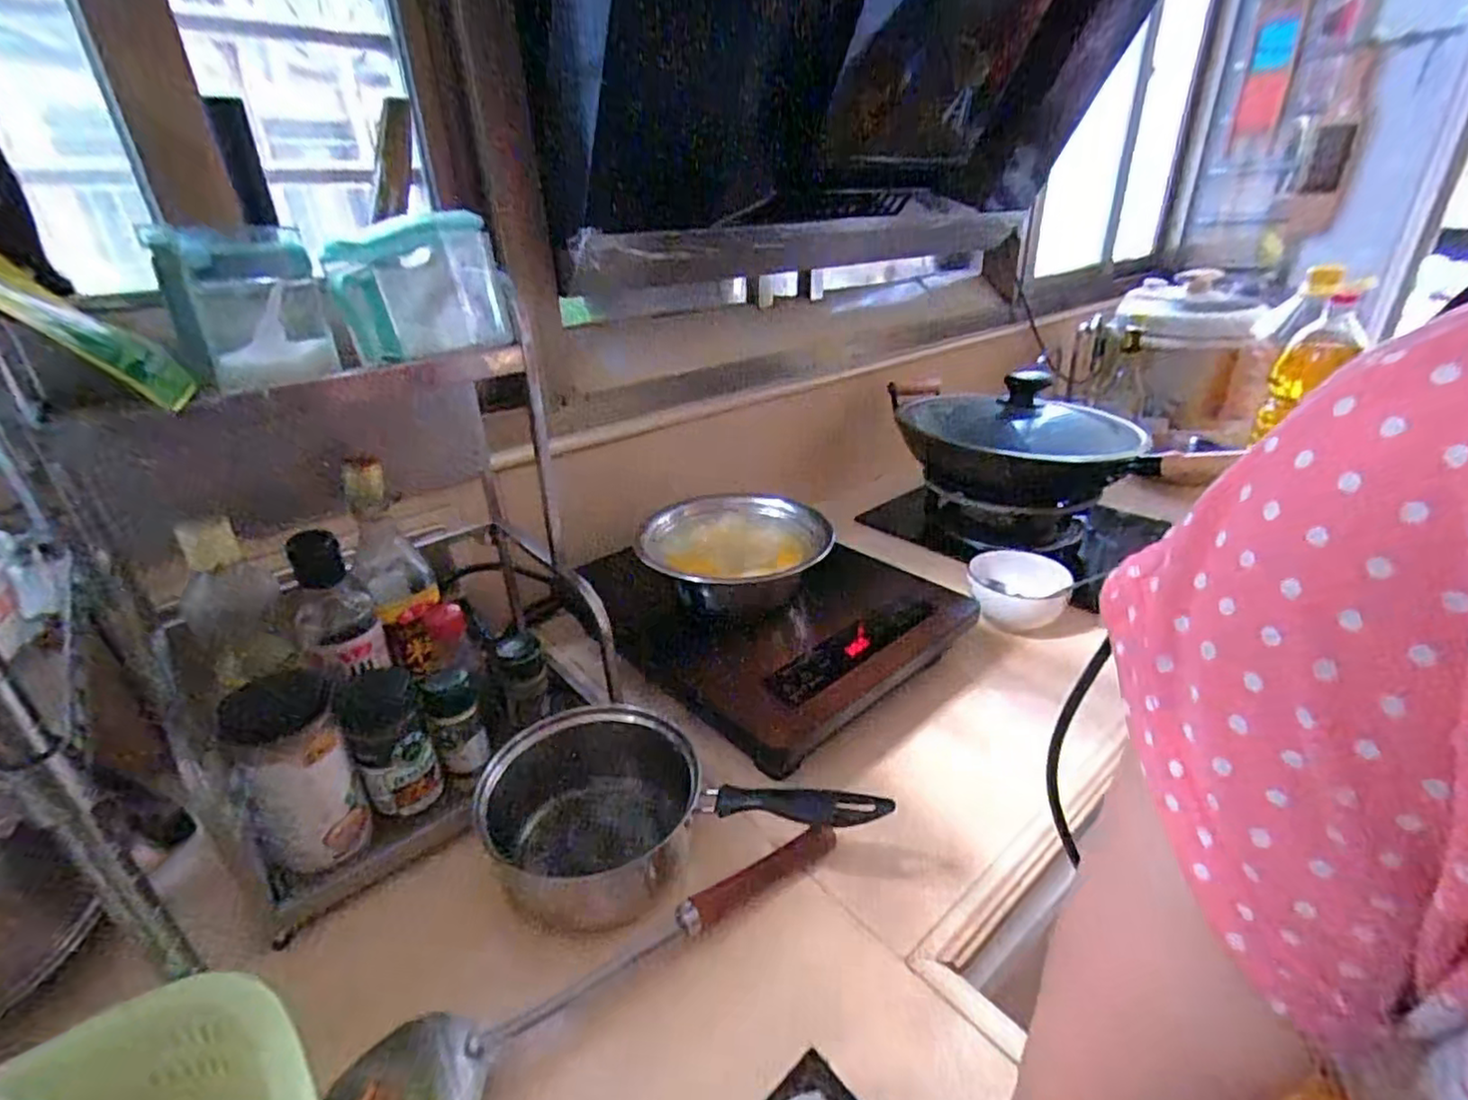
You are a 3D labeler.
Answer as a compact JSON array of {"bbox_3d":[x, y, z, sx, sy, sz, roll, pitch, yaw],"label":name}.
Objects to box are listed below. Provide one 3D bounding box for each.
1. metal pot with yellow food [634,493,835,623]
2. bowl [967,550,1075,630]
[{"bbox_3d":[0.001,-0.002,0.735,0.195,0.049,0.201,-2,27,1],"label":"metal pot with yellow food"},{"bbox_3d":[0.339,0.048,0.802,0.109,0.056,0.099,13,31,26],"label":"bowl"}]

